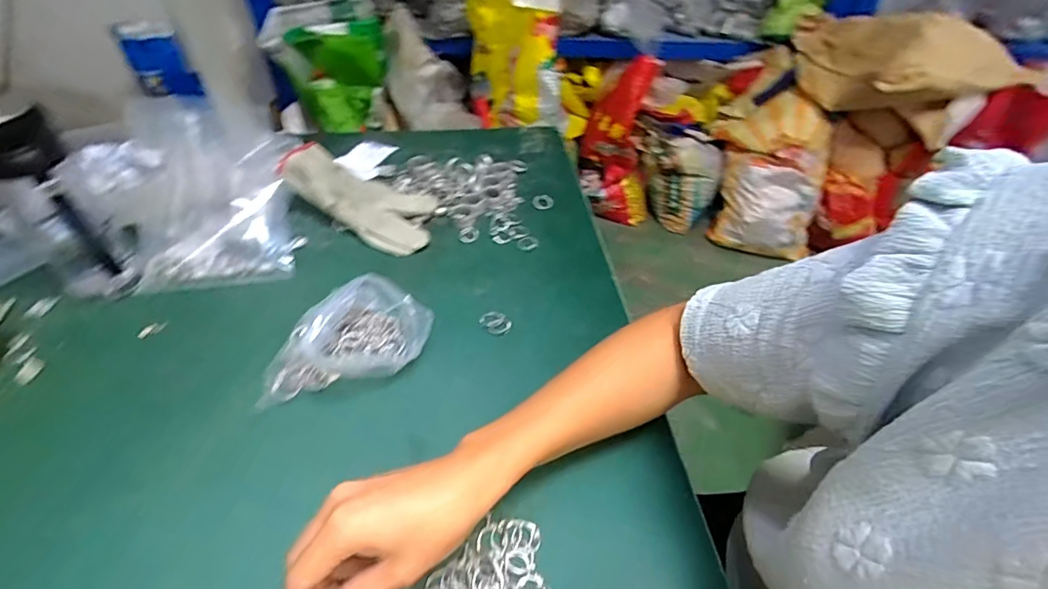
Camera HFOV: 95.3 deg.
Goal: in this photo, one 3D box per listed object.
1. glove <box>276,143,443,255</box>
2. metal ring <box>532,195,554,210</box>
[{"bbox_3d":[-0.191,-0.117,0.574,0.193,0.041,0.090,31,50,5],"label":"glove"},{"bbox_3d":[0.025,-0.122,0.622,0.026,0.004,0.030,-9,46,-9],"label":"metal ring"}]

